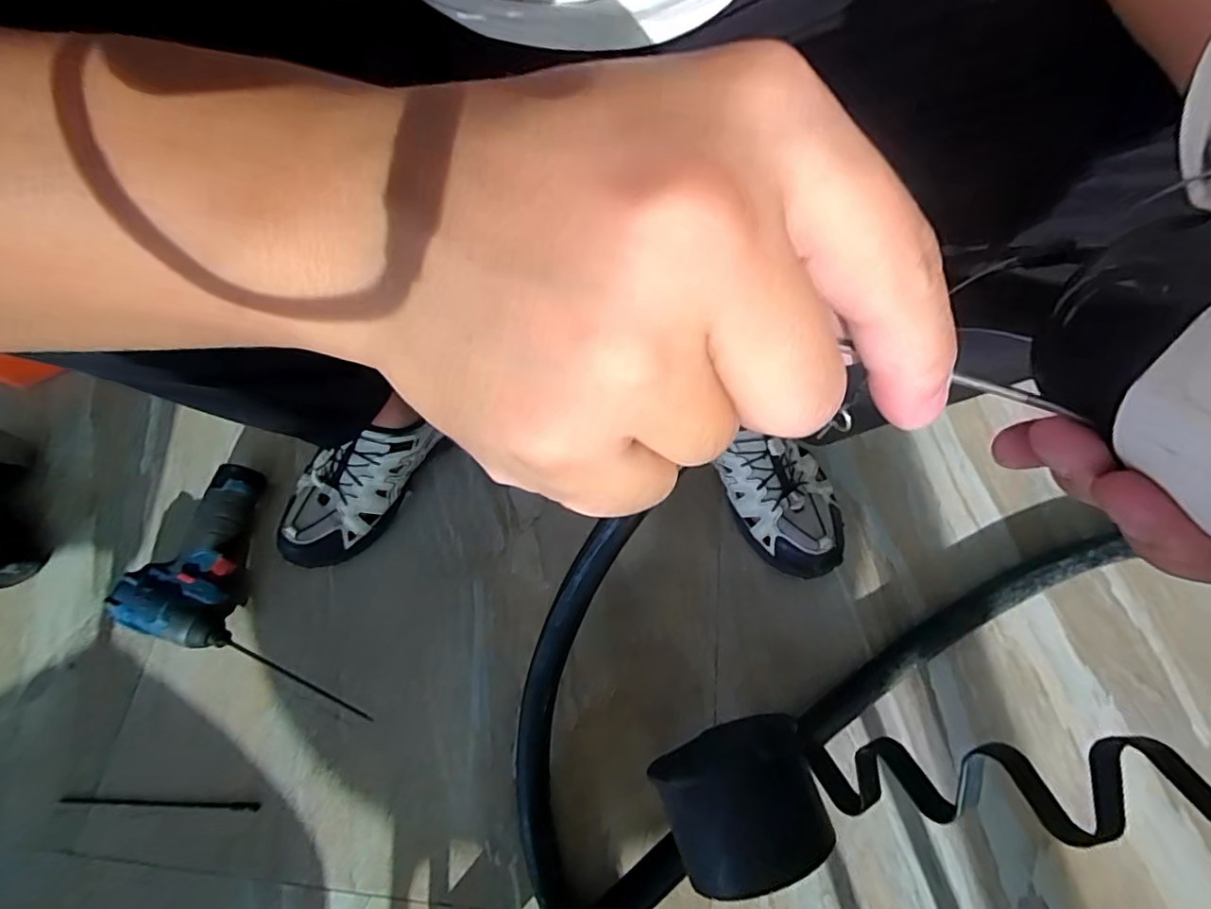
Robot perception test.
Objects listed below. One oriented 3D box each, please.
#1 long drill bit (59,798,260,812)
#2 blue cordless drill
[{"bbox_3d":[-0.434,0.339,0.547,0.195,0.007,0.006,0,68,3],"label":"long drill bit"},{"bbox_3d":[-0.347,0.131,0.599,0.285,0.061,0.189,17,69,9],"label":"blue cordless drill"}]

